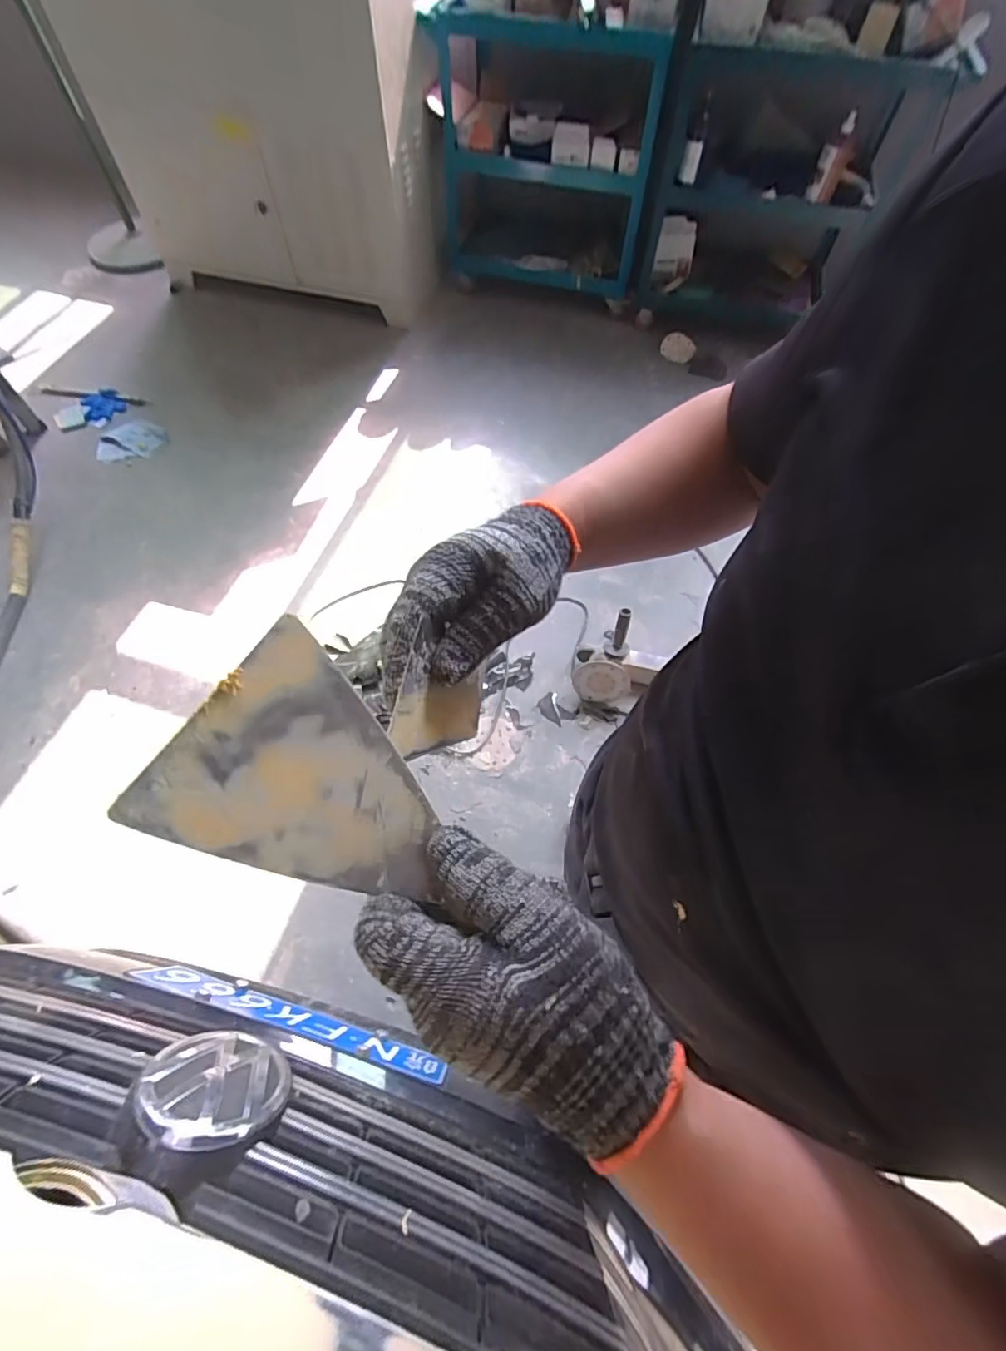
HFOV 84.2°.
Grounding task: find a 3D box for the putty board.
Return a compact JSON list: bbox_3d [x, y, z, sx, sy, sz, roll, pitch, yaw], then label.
[{"bbox_3d":[-0.071,0.046,0.217,0.106,0.004,0.086,41,78,-15],"label":"putty board"}]

